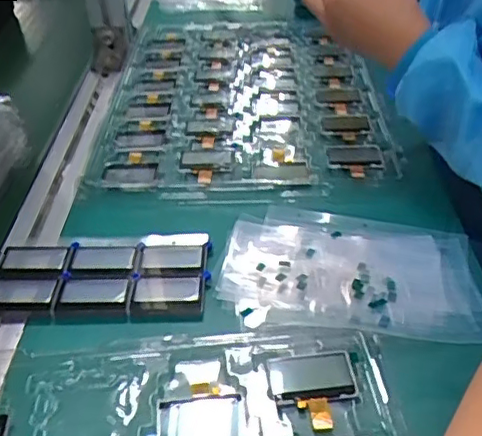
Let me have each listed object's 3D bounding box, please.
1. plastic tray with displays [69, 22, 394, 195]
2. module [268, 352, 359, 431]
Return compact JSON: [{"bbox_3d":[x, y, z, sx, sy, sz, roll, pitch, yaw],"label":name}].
[{"bbox_3d":[-0.002,-0.141,0.631,0.259,0.014,0.386,-2,38,1],"label":"plastic tray with displays"},{"bbox_3d":[0.040,0.092,0.329,0.046,0.004,0.047,-5,38,-3],"label":"module"}]

